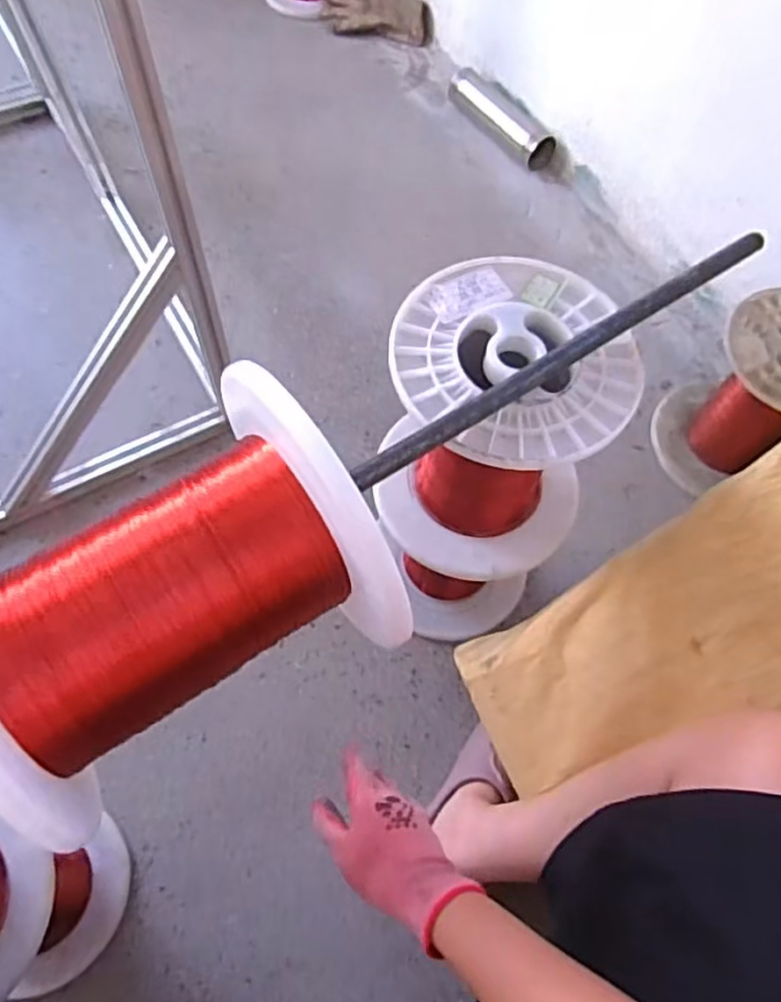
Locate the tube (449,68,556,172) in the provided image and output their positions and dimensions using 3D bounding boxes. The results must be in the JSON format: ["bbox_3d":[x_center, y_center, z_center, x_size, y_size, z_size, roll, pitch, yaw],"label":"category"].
[{"bbox_3d":[0.206,-0.725,1.336,0.076,0.063,0.265,-33,69,-18],"label":"tube"}]

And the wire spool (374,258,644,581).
[{"bbox_3d":[0.097,-0.065,0.654,0.197,0.219,0.201,9,63,2],"label":"wire spool"}]

